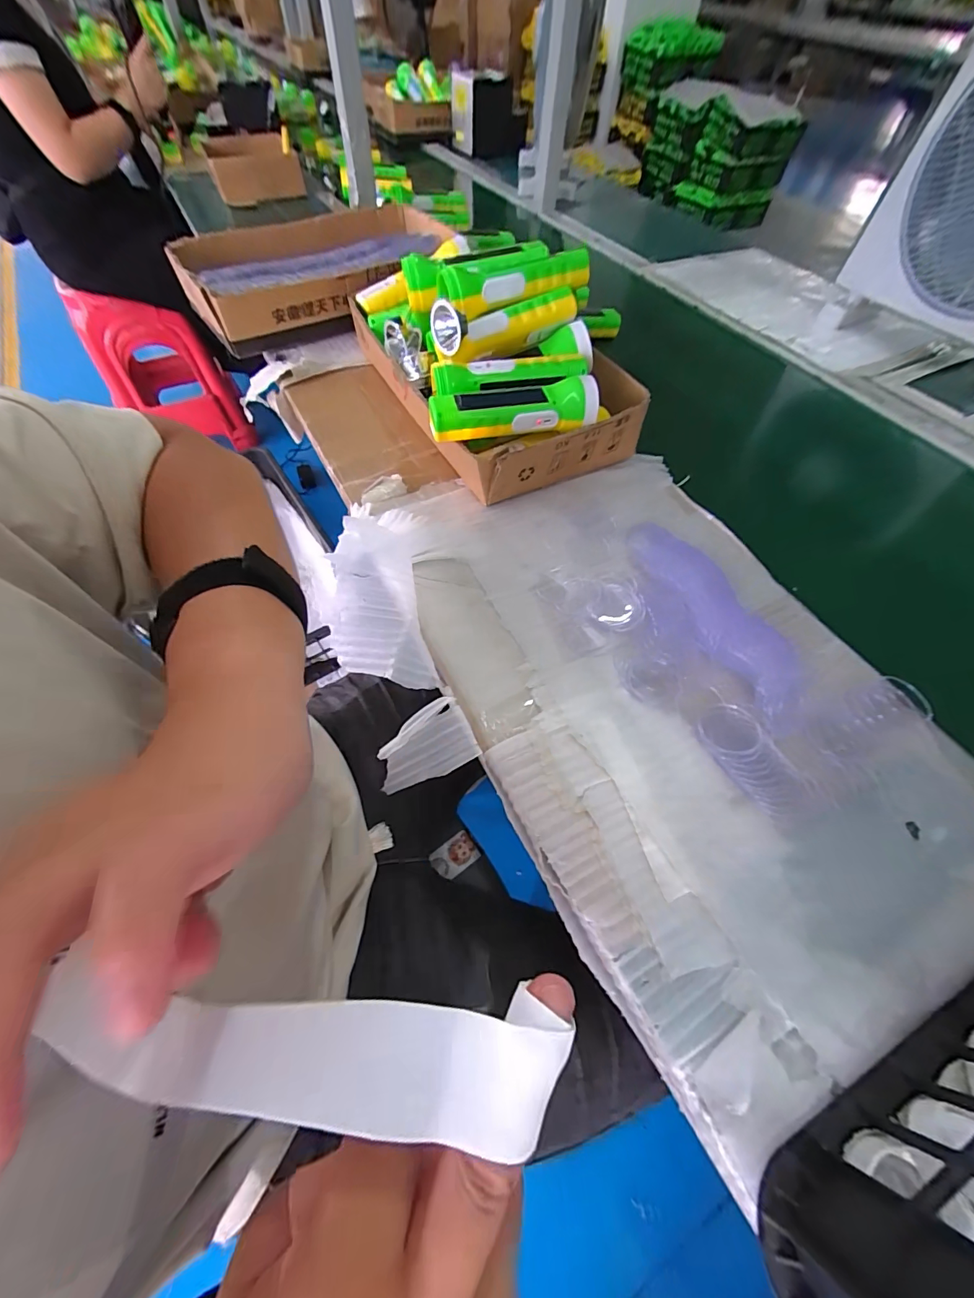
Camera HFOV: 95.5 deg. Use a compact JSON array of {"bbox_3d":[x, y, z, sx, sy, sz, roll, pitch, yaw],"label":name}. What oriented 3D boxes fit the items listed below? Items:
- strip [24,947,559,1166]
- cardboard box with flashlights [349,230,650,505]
[{"bbox_3d":[-0.052,0.113,0.123,0.142,0.019,0.029,0,58,5],"label":"strip"},{"bbox_3d":[-0.006,-0.355,0.524,0.228,0.158,0.375,-26,62,-16],"label":"cardboard box with flashlights"}]

